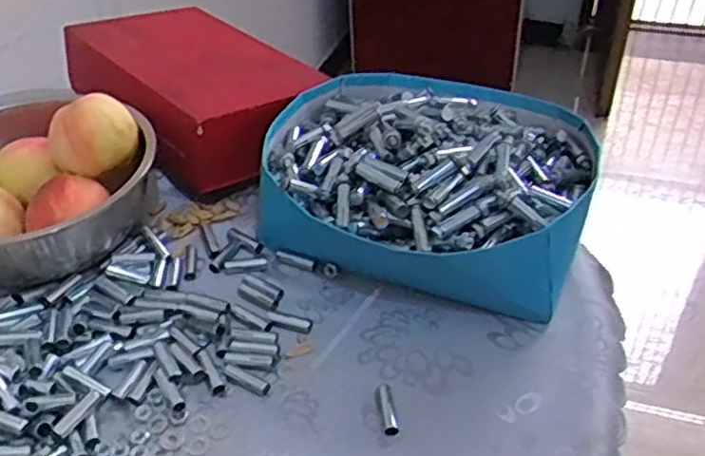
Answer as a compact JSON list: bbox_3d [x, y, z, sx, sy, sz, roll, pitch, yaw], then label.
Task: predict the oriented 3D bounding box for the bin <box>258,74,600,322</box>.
[{"bbox_3d":[0.070,-0.046,0.654,0.296,0.112,0.254,4,40,7],"label":"bin"}]

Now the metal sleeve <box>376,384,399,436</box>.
[{"bbox_3d":[0.026,0.136,0.523,0.011,0.009,0.044,-5,40,-4],"label":"metal sleeve"}]

